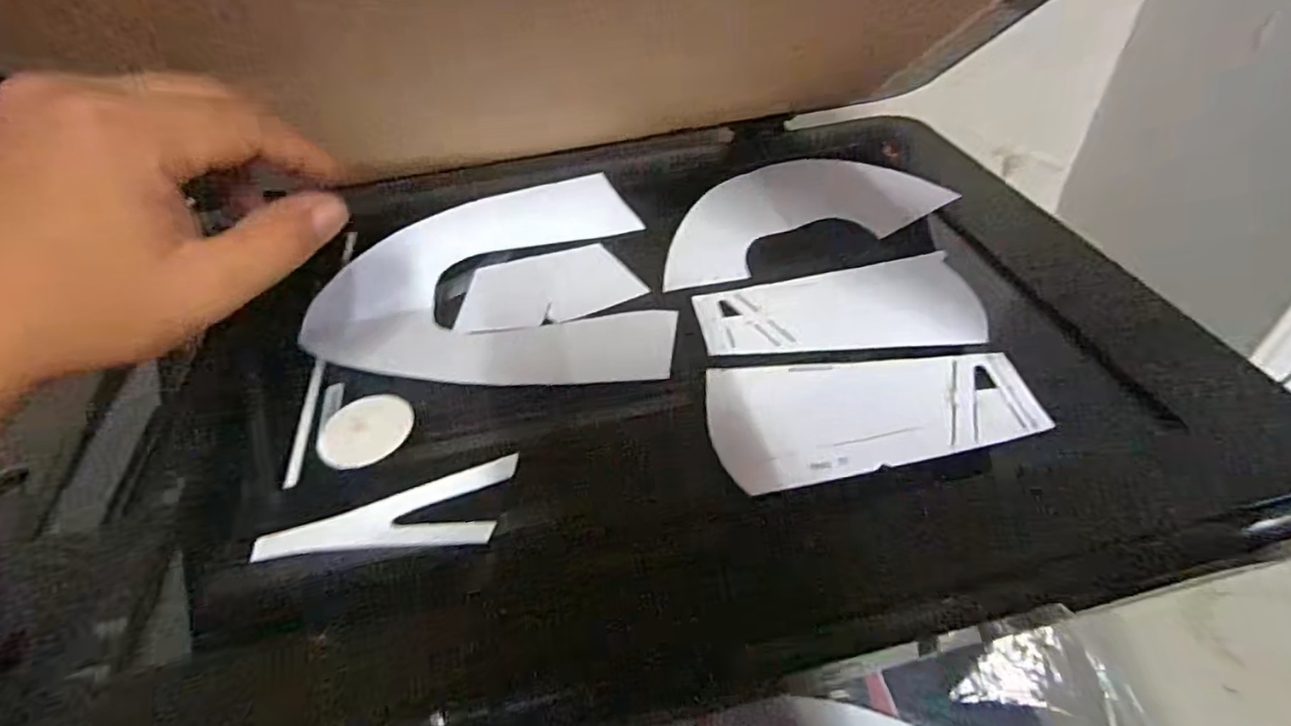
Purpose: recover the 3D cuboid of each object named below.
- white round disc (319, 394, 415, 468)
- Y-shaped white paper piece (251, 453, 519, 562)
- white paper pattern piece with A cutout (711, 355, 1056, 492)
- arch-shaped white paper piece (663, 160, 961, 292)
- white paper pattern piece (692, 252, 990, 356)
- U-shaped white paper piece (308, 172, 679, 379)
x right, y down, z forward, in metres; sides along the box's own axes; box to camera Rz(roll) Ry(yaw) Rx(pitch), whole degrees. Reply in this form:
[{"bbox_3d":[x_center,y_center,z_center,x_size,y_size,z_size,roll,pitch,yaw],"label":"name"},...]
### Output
[{"bbox_3d":[-0.136,0.033,0.300,0.044,0.008,0.035,-26,48,-19],"label":"white round disc"},{"bbox_3d":[-0.110,0.067,0.264,0.109,0.005,0.041,-12,31,-5],"label":"Y-shaped white paper piece"},{"bbox_3d":[0.106,0.025,0.286,0.148,0.004,0.071,-3,44,2],"label":"white paper pattern piece with A cutout"},{"bbox_3d":[0.088,-0.103,0.398,0.168,0.024,0.101,-11,45,-5],"label":"arch-shaped white paper piece"},{"bbox_3d":[0.106,-0.031,0.340,0.149,0.004,0.073,-5,45,0],"label":"white paper pattern piece"},{"bbox_3d":[-0.089,-0.056,0.379,0.203,0.011,0.192,-2,48,1],"label":"U-shaped white paper piece"}]

